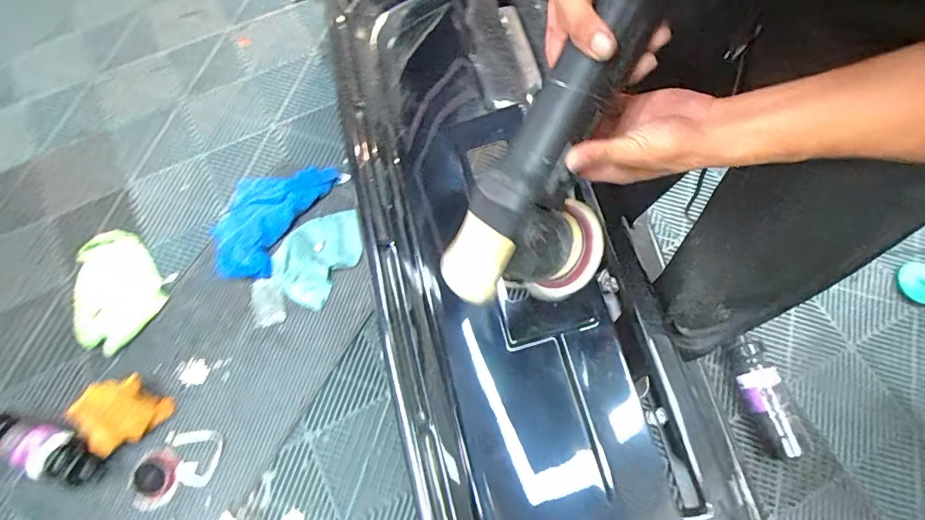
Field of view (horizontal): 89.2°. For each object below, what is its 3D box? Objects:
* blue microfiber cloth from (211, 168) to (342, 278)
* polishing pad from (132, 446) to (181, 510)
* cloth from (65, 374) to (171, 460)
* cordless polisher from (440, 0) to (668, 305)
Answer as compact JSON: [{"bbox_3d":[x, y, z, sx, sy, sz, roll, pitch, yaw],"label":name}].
[{"bbox_3d":[-0.495,-0.119,1.154,0.213,0.052,0.344,26,72,8],"label":"blue microfiber cloth"},{"bbox_3d":[-0.630,0.448,0.961,0.085,0.009,0.111,0,70,-2],"label":"polishing pad"},{"bbox_3d":[-0.710,0.311,0.978,0.147,0.081,0.133,-31,74,-12],"label":"cloth"},{"bbox_3d":[0.094,-0.092,0.420,0.133,0.088,0.294,24,106,7],"label":"cordless polisher"}]

